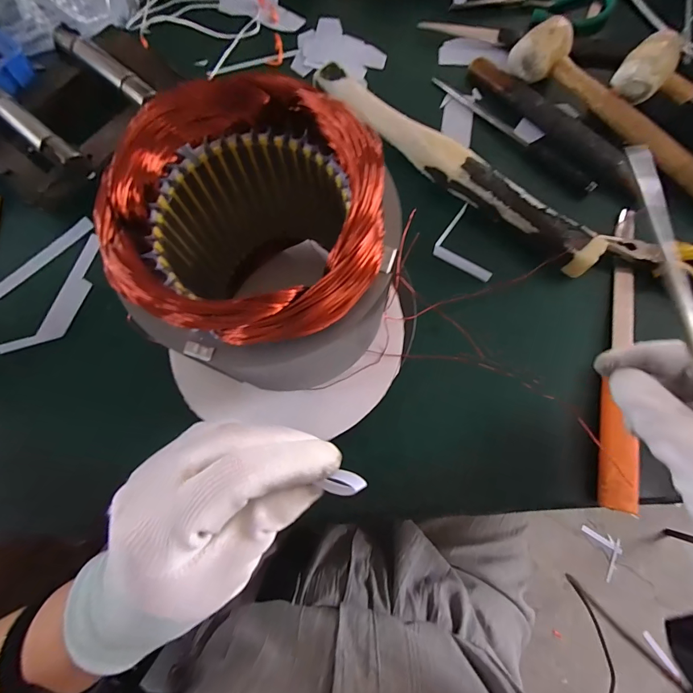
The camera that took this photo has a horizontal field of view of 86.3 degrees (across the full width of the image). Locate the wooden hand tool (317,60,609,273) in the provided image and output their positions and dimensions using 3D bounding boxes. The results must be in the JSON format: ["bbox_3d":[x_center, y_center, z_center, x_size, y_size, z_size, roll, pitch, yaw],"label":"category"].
[{"bbox_3d":[0.093,-0.177,0.355,0.322,0.037,0.030,41,80,10],"label":"wooden hand tool"}]

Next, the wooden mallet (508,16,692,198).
[{"bbox_3d":[0.278,-0.228,0.363,0.055,0.040,0.259,-42,79,-9],"label":"wooden mallet"}]

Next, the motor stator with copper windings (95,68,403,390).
[{"bbox_3d":[-0.046,-0.050,0.234,0.135,0.138,0.135,0,76,1],"label":"motor stator with copper windings"}]

